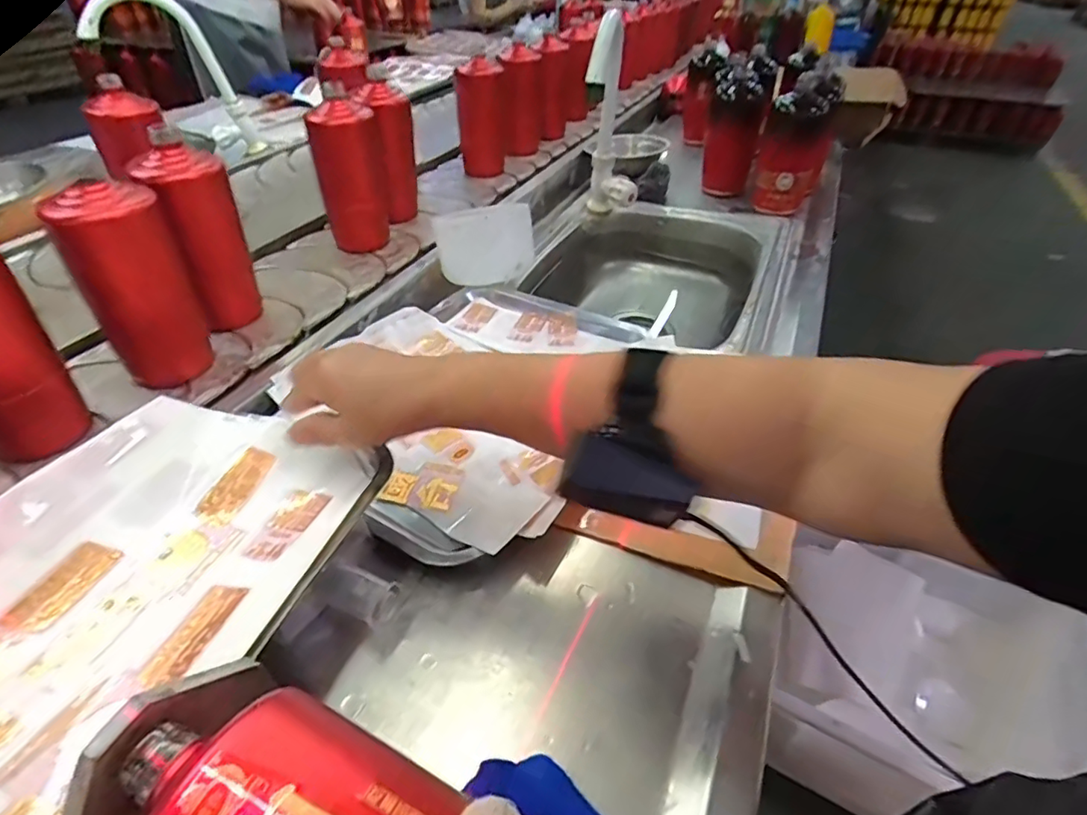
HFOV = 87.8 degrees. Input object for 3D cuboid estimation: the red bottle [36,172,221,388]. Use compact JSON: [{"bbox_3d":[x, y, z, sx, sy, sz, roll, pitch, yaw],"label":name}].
[{"bbox_3d":[-0.366,-0.110,0.512,0.085,0.180,0.065,-24,47,-26],"label":"red bottle"}]

